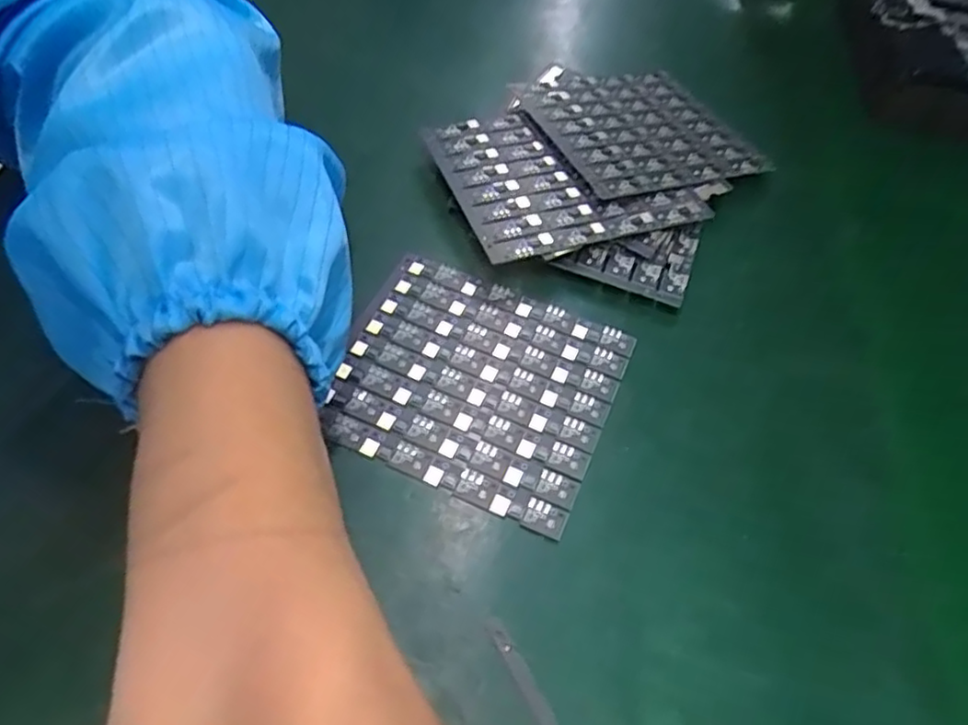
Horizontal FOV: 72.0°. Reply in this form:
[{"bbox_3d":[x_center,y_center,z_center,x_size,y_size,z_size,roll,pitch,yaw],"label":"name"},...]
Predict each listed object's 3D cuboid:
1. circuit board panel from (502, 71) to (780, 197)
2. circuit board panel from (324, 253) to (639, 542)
[{"bbox_3d":[0.078,-0.119,0.338,0.096,0.012,0.095,-17,57,-17],"label":"circuit board panel"},{"bbox_3d":[-0.004,0.006,0.257,0.103,0.004,0.094,22,55,11],"label":"circuit board panel"}]

